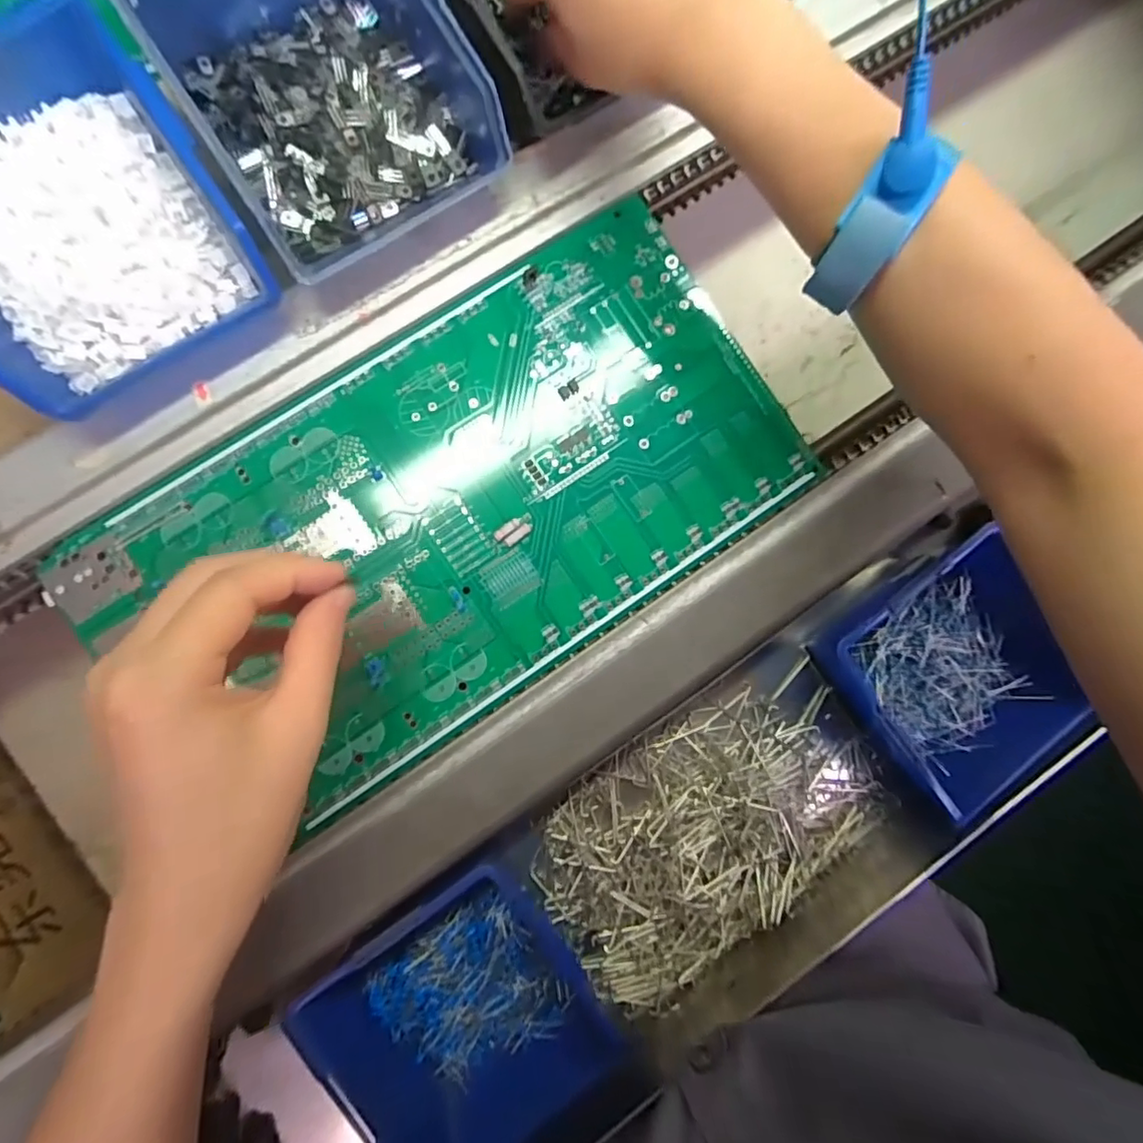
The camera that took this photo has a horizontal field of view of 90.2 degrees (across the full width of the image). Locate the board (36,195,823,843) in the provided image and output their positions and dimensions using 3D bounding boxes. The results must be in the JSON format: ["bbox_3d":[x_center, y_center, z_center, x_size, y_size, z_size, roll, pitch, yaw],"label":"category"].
[{"bbox_3d":[-0.055,-0.034,0.293,0.345,0.015,0.188,-34,97,-6],"label":"board"}]

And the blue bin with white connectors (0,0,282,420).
[{"bbox_3d":[-0.214,-0.151,0.248,0.119,0.046,0.129,-34,90,-6],"label":"blue bin with white connectors"}]

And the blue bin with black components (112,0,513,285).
[{"bbox_3d":[-0.115,-0.227,0.262,0.122,0.048,0.141,-35,90,-6],"label":"blue bin with black components"}]

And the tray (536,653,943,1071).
[{"bbox_3d":[0.097,0.162,0.339,0.215,0.037,0.162,-29,90,-6],"label":"tray"}]

